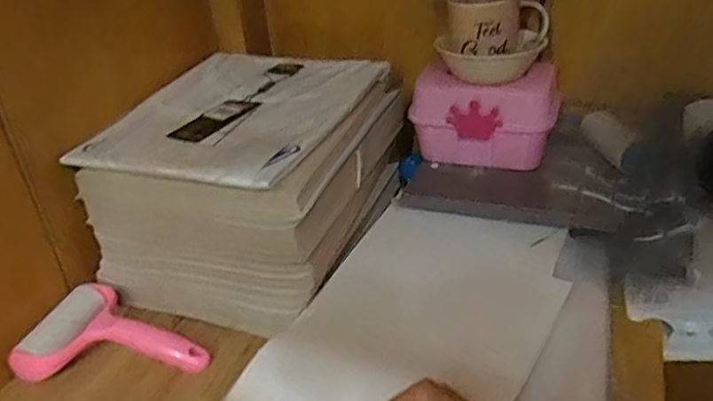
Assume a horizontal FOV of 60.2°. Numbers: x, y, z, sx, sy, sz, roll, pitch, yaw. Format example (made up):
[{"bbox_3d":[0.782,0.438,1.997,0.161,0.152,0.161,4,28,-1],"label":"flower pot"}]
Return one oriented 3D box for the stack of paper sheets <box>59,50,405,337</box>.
[{"bbox_3d":[-0.120,-0.032,0.753,0.281,0.185,0.316,6,32,19],"label":"stack of paper sheets"}]

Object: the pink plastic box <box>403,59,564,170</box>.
[{"bbox_3d":[0.159,-0.108,0.763,0.171,0.117,0.076,6,32,18],"label":"pink plastic box"}]

